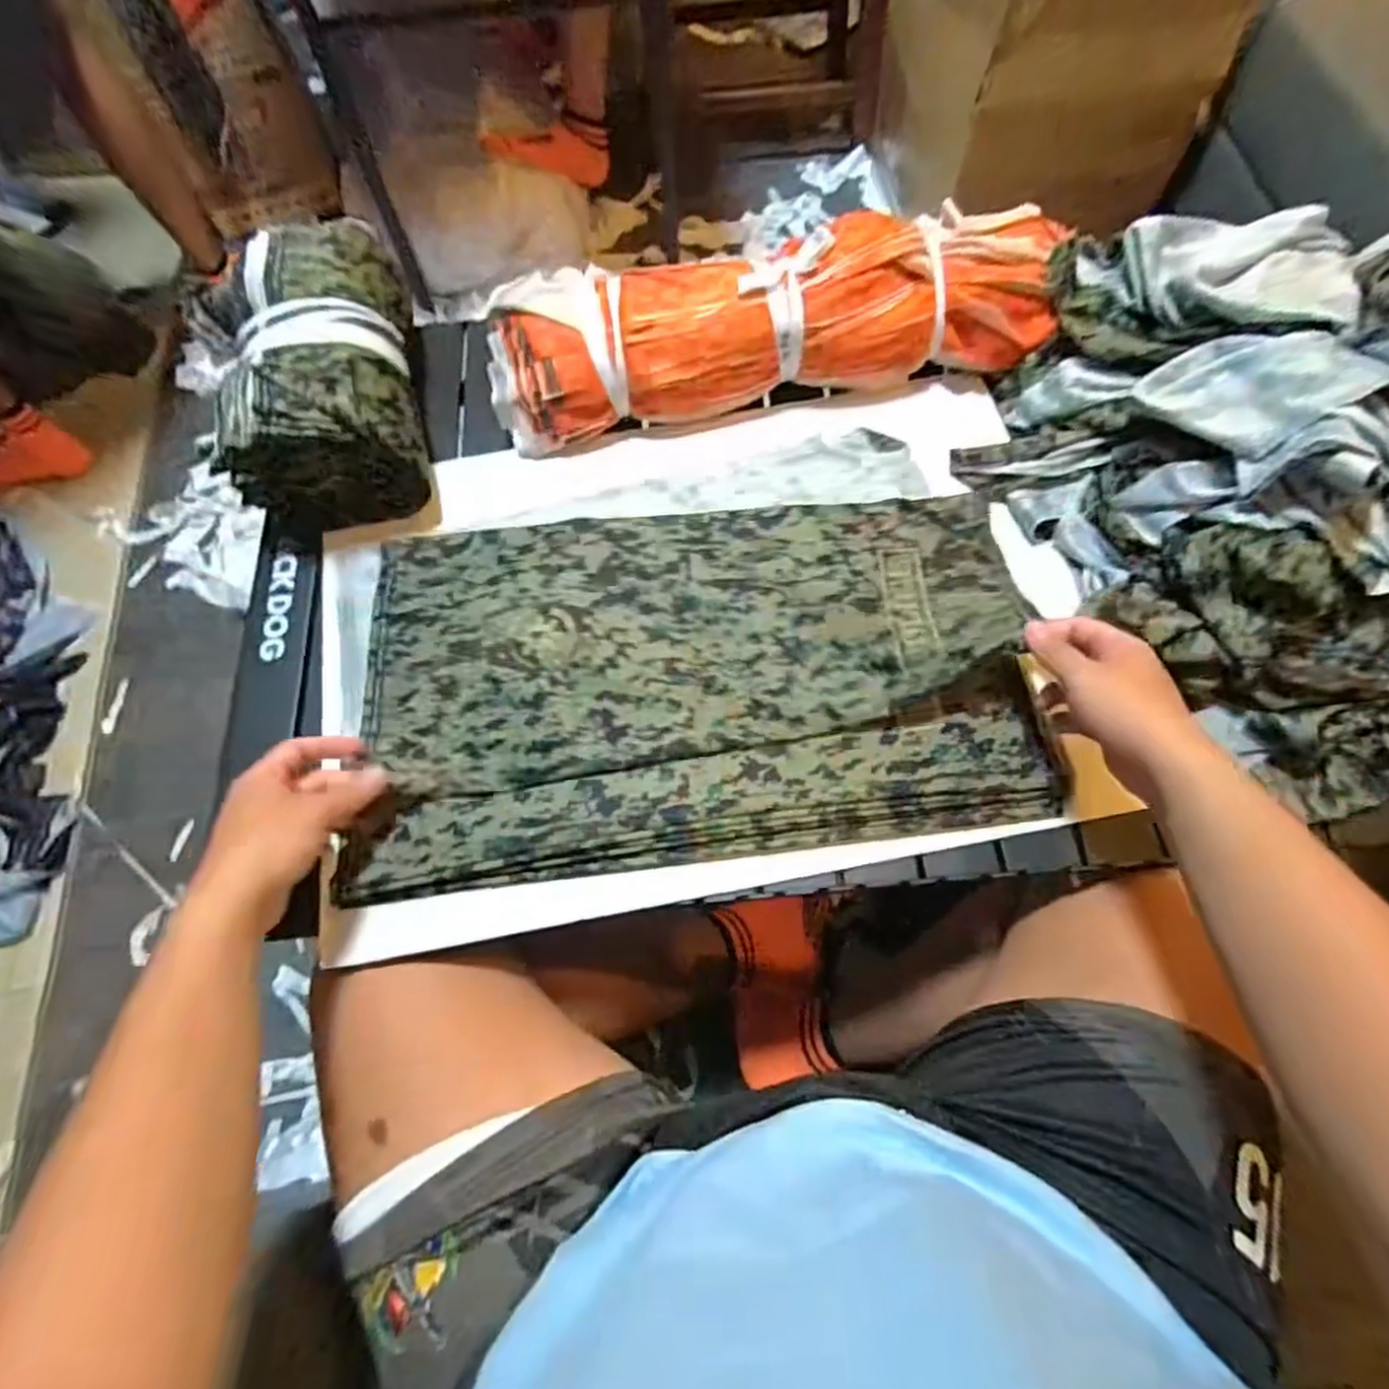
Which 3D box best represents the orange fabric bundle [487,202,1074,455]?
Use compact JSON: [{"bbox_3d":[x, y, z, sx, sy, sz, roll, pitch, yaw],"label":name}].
[{"bbox_3d":[0.083,-0.332,0.650,0.526,0.103,0.141,-12,67,-4],"label":"orange fabric bundle"}]

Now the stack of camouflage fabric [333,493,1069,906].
[{"bbox_3d":[0.001,-0.025,0.571,0.513,0.033,0.292,-6,67,-1],"label":"stack of camouflage fabric"}]

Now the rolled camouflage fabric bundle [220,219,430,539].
[{"bbox_3d":[-0.319,-0.278,0.628,0.149,0.118,0.256,-12,67,-4],"label":"rolled camouflage fabric bundle"}]

